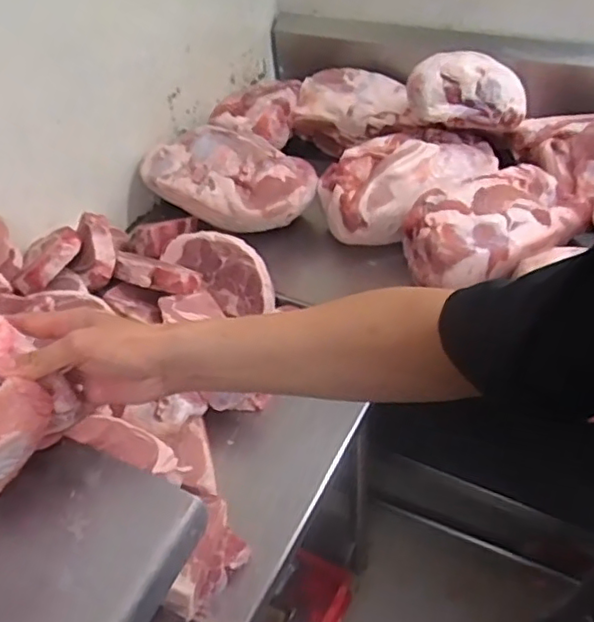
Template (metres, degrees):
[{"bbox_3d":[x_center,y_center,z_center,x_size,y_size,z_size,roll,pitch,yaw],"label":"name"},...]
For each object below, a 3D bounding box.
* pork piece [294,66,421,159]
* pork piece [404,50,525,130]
[{"bbox_3d":[0.143,-0.438,1.384,0.276,0.121,0.163,19,49,24],"label":"pork piece"},{"bbox_3d":[0.305,-0.394,1.124,0.194,0.105,0.089,-1,44,5],"label":"pork piece"}]

